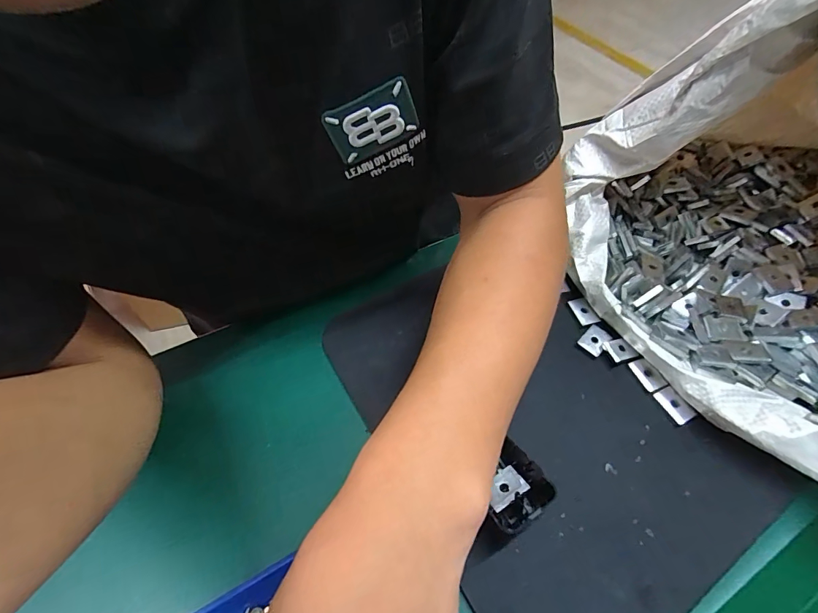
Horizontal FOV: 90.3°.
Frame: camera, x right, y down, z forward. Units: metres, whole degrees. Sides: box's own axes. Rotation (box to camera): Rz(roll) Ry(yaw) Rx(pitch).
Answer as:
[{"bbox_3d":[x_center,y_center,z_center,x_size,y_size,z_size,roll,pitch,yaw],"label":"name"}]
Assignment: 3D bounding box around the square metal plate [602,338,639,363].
[{"bbox_3d":[0.177,0.037,0.343,0.021,0.006,0.020,-13,56,-11],"label":"square metal plate"}]

